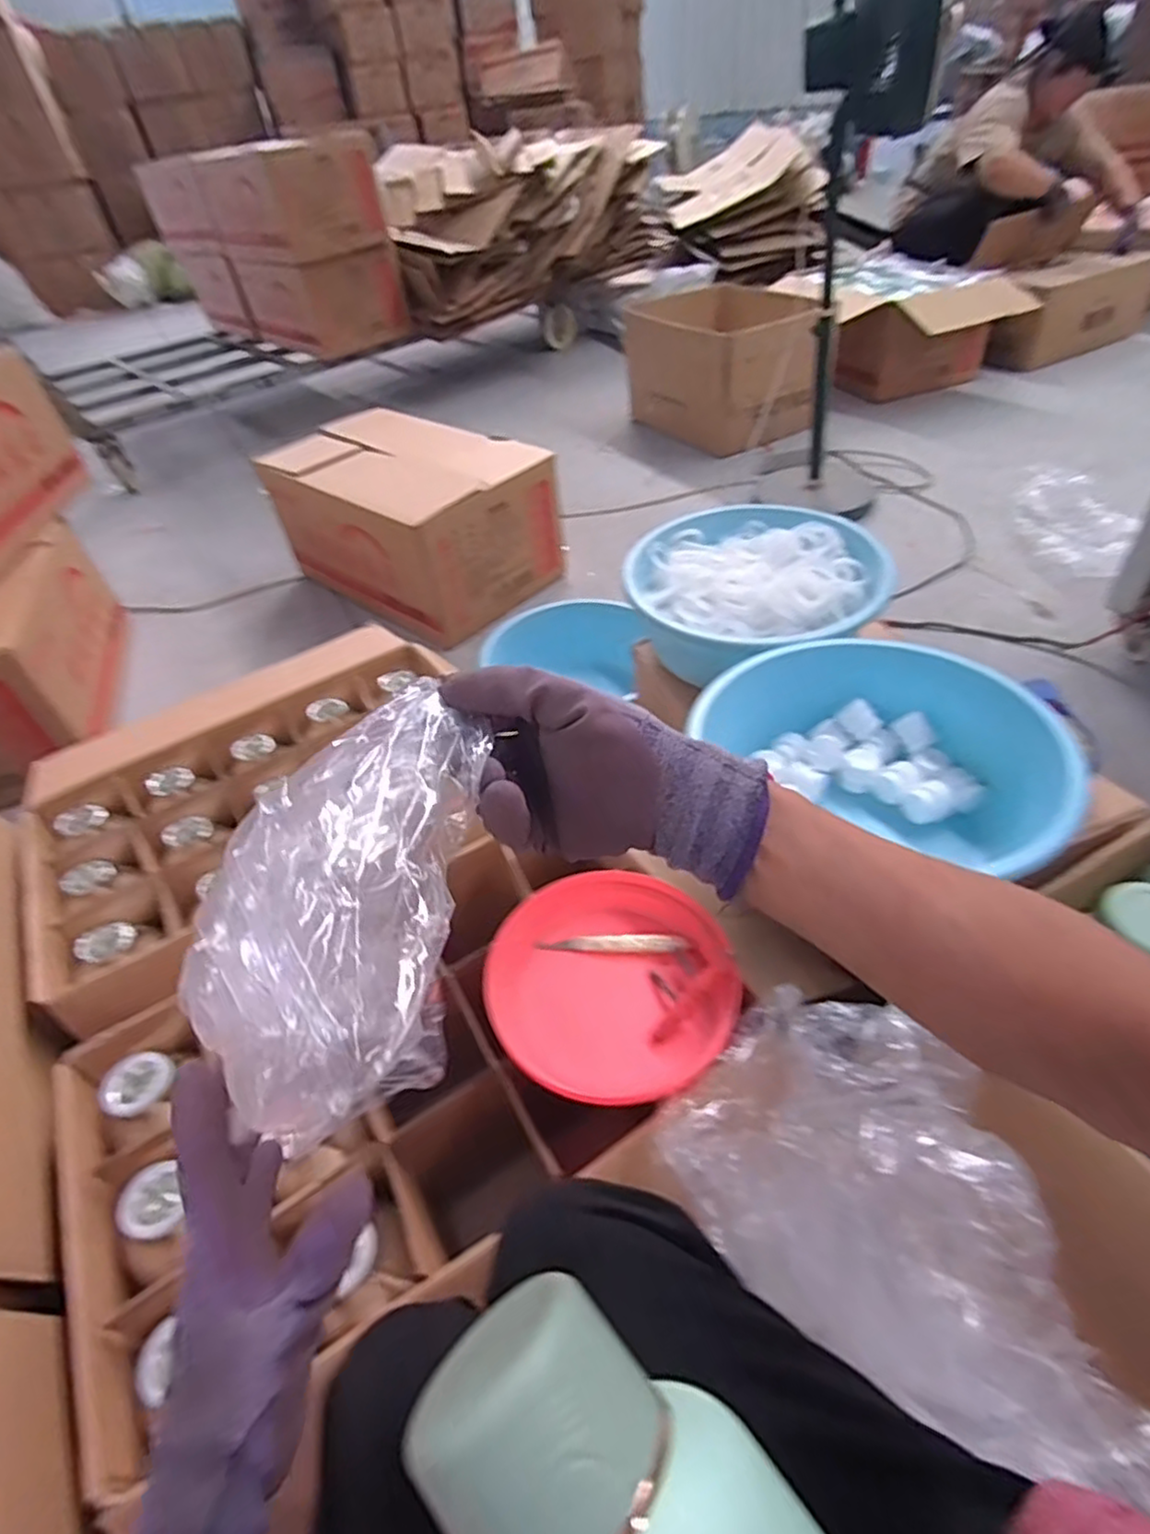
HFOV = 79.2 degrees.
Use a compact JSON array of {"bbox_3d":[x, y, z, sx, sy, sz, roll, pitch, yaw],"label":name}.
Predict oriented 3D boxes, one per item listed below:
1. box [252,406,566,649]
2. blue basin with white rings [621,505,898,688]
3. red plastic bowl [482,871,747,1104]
[{"bbox_3d":[-0.413,-0.627,1.772,0.628,0.345,0.424,29,55,32],"label":"box"},{"bbox_3d":[0.253,-0.258,1.031,0.359,0.116,0.330,-18,45,-11],"label":"blue basin with white rings"},{"bbox_3d":[0.039,0.200,0.690,0.234,0.057,0.236,-4,44,4],"label":"red plastic bowl"}]

